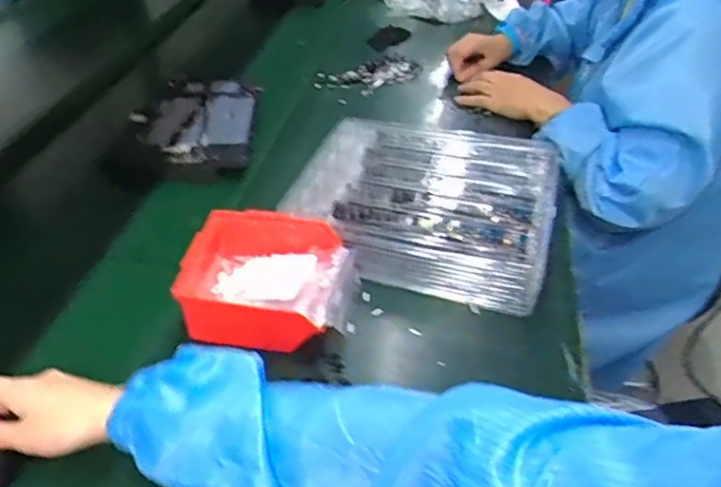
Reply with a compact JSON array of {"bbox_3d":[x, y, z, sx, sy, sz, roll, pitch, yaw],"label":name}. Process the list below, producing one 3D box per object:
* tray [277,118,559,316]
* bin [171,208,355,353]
[{"bbox_3d":[0.074,-0.051,0.700,0.278,0.065,0.231,13,43,13],"label":"tray"},{"bbox_3d":[-0.088,0.038,0.594,0.151,0.066,0.121,5,42,5],"label":"bin"}]

